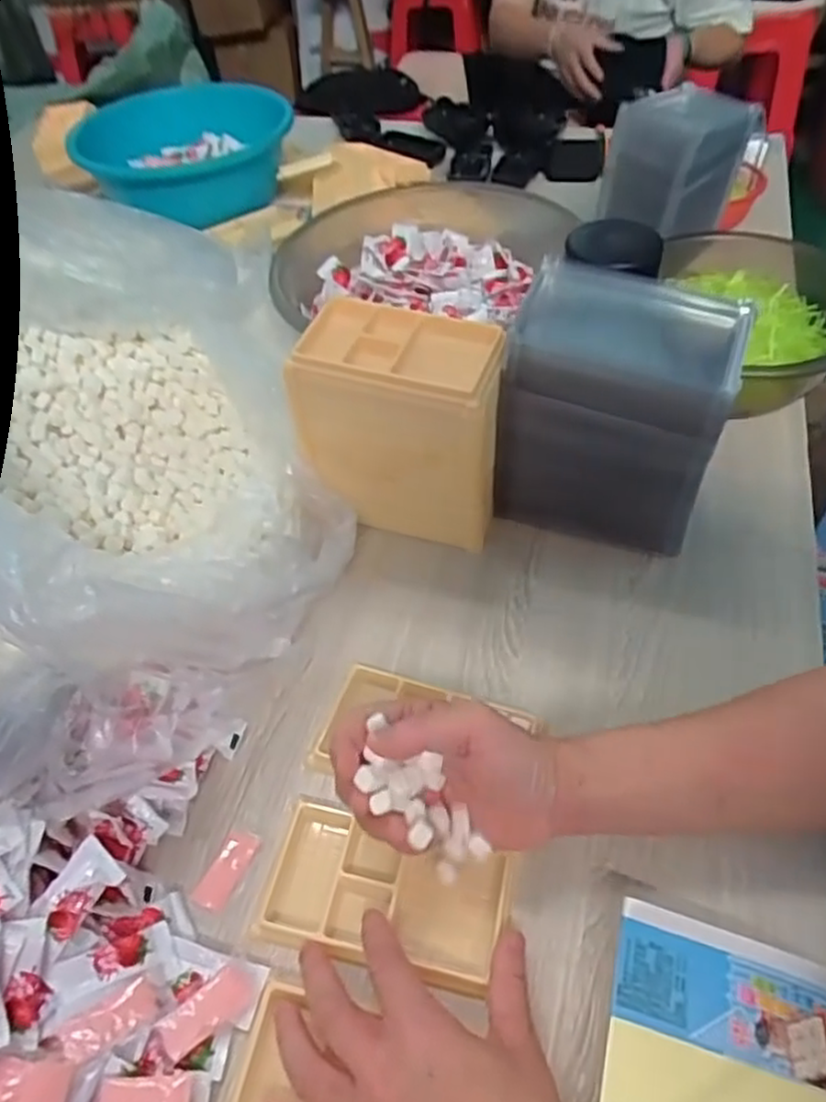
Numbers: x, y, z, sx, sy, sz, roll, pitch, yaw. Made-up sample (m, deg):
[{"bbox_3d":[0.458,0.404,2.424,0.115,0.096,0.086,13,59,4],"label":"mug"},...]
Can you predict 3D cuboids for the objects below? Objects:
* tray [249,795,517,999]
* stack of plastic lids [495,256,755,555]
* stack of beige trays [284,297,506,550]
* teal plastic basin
[{"bbox_3d":[-0.016,0.190,0.396,0.130,0.015,0.074,11,52,14],"label":"tray"},{"bbox_3d":[0.140,-0.094,0.503,0.136,0.168,0.092,15,53,17],"label":"stack of plastic lids"},{"bbox_3d":[-0.004,-0.085,0.520,0.133,0.152,0.077,11,52,14],"label":"stack of beige trays"},{"bbox_3d":[-0.292,-0.549,0.975,0.247,0.096,0.242,-2,50,3],"label":"teal plastic basin"}]

